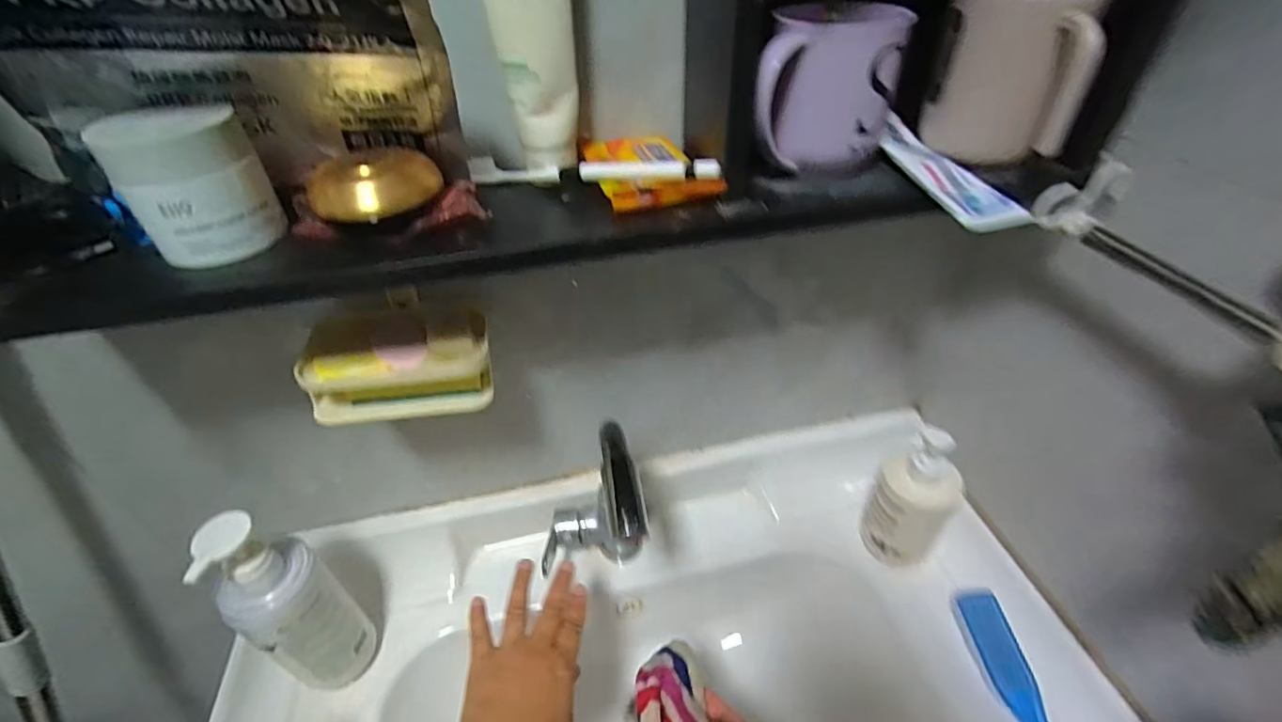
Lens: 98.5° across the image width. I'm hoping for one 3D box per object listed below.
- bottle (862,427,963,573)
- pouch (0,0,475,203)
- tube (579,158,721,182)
[{"bbox_3d":[0.283,0.153,0.583,0.080,0.191,0.073,18,46,24],"label":"bottle"},{"bbox_3d":[-0.228,-0.165,0.294,0.232,0.176,0.035,-3,78,-11],"label":"pouch"},{"bbox_3d":[0.005,-0.124,0.360,0.093,0.015,0.013,6,42,12],"label":"tube"}]

